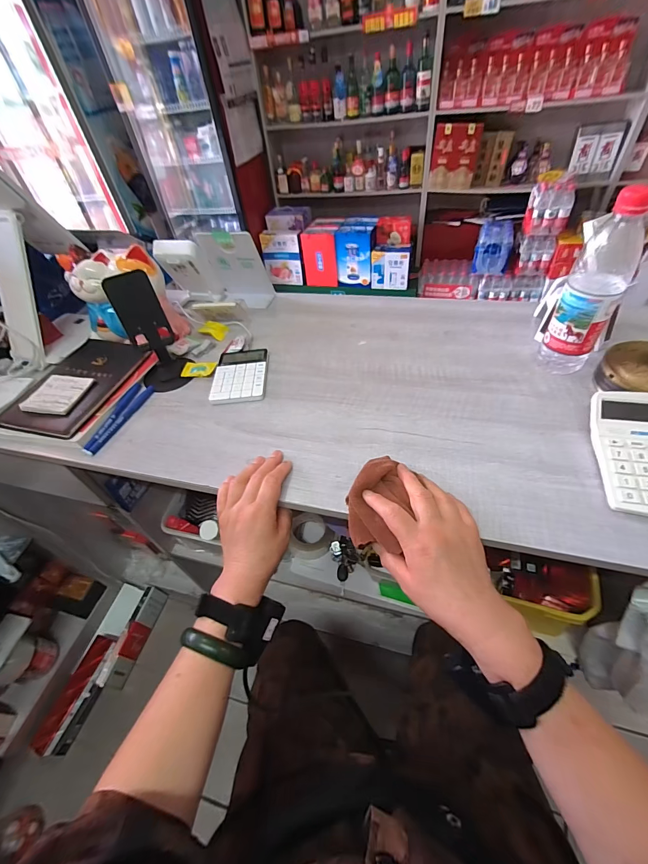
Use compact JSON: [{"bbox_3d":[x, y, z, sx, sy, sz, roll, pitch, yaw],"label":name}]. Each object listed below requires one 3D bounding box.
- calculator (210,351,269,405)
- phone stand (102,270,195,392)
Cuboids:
[{"bbox_3d":[-0.136,-0.096,0.575,0.084,0.012,0.128,-5,48,3],"label":"calculator"},{"bbox_3d":[-0.270,-0.150,0.541,0.076,0.160,0.075,-32,52,-20],"label":"phone stand"}]

